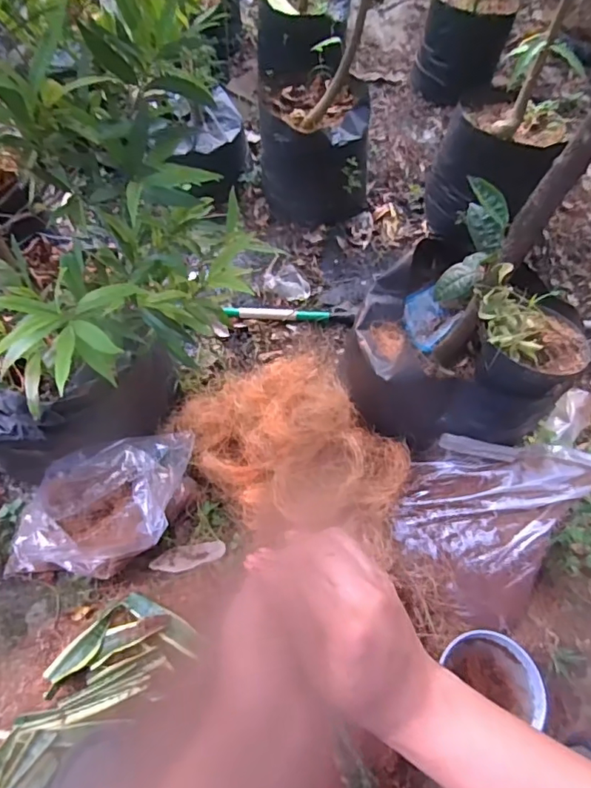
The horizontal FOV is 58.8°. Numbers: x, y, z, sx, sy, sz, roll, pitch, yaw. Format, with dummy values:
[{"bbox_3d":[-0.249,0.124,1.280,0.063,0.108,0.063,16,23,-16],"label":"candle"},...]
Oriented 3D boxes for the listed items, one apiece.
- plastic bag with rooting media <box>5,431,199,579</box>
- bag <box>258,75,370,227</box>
[{"bbox_3d":[-0.306,0.175,0.857,0.213,0.120,0.296,23,59,12],"label":"plastic bag with rooting media"},{"bbox_3d":[0.051,-0.588,1.294,0.271,0.226,0.218,2,57,-1],"label":"bag"}]

